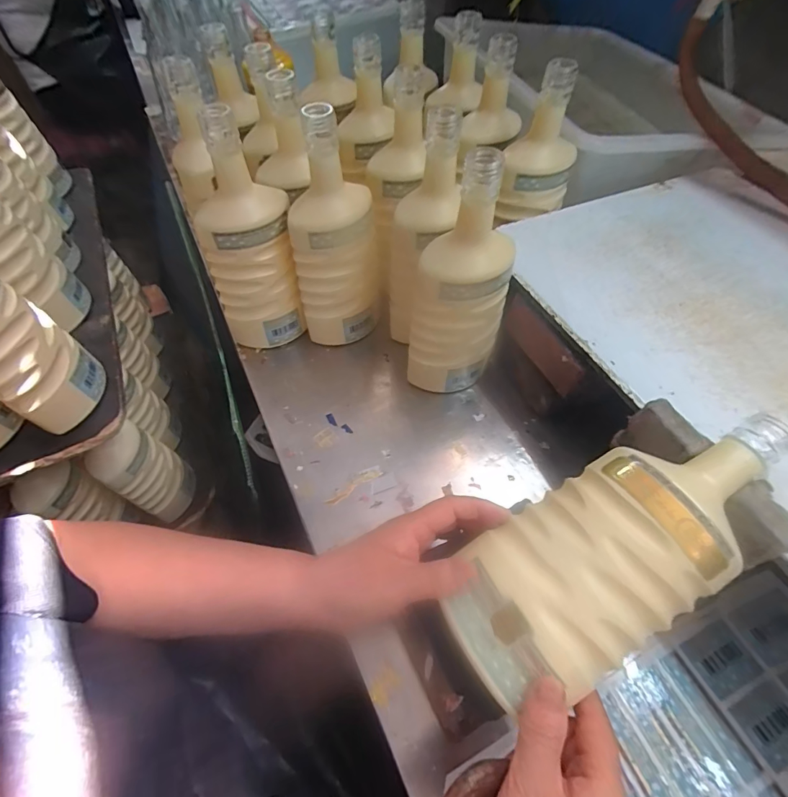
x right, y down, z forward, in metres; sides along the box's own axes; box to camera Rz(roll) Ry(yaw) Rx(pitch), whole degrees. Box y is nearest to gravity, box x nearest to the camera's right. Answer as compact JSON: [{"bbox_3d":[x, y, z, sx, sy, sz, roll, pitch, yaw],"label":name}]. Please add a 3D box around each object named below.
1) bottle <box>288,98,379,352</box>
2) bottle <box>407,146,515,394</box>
[{"bbox_3d":[-0.062,-0.166,0.457,0.085,0.255,0.068,0,54,0],"label":"bottle"},{"bbox_3d":[0.065,-0.096,0.413,0.075,0.251,0.070,27,59,18],"label":"bottle"}]

